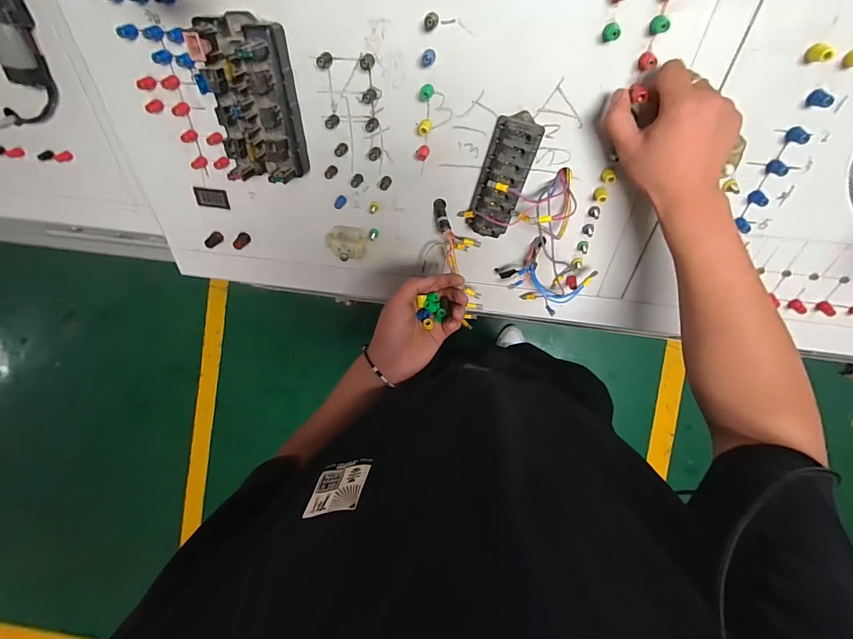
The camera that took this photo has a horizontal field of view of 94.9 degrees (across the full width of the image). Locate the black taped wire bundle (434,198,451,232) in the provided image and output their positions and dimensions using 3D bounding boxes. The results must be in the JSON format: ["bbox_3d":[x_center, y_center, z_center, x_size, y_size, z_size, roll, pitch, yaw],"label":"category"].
[{"bbox_3d":[0.019,-0.135,0.504,0.016,0.015,0.043,-11,90,5],"label":"black taped wire bundle"}]

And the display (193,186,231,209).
[{"bbox_3d":[-0.302,-0.171,0.550,0.046,0.004,0.030,9,133,-4],"label":"display"}]

